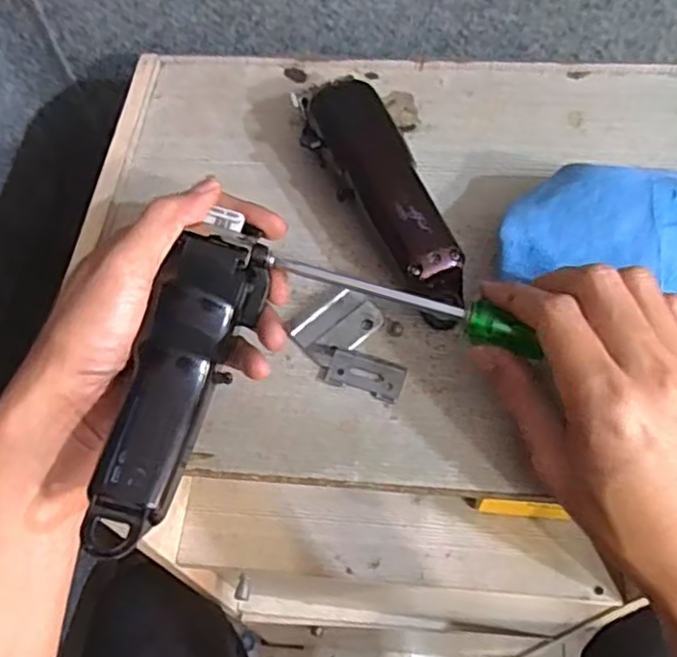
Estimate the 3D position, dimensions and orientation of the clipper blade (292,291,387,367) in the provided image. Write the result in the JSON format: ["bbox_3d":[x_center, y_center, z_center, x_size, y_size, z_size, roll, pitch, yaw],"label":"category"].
[{"bbox_3d":[0.000,-0.002,0.393,0.045,0.004,0.031,-37,63,-17],"label":"clipper blade"}]

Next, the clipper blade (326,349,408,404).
[{"bbox_3d":[0.015,0.025,0.378,0.040,0.005,0.021,14,61,13],"label":"clipper blade"}]

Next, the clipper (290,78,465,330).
[{"bbox_3d":[0.023,-0.082,0.415,0.044,0.041,0.171,-22,60,-9],"label":"clipper"}]

